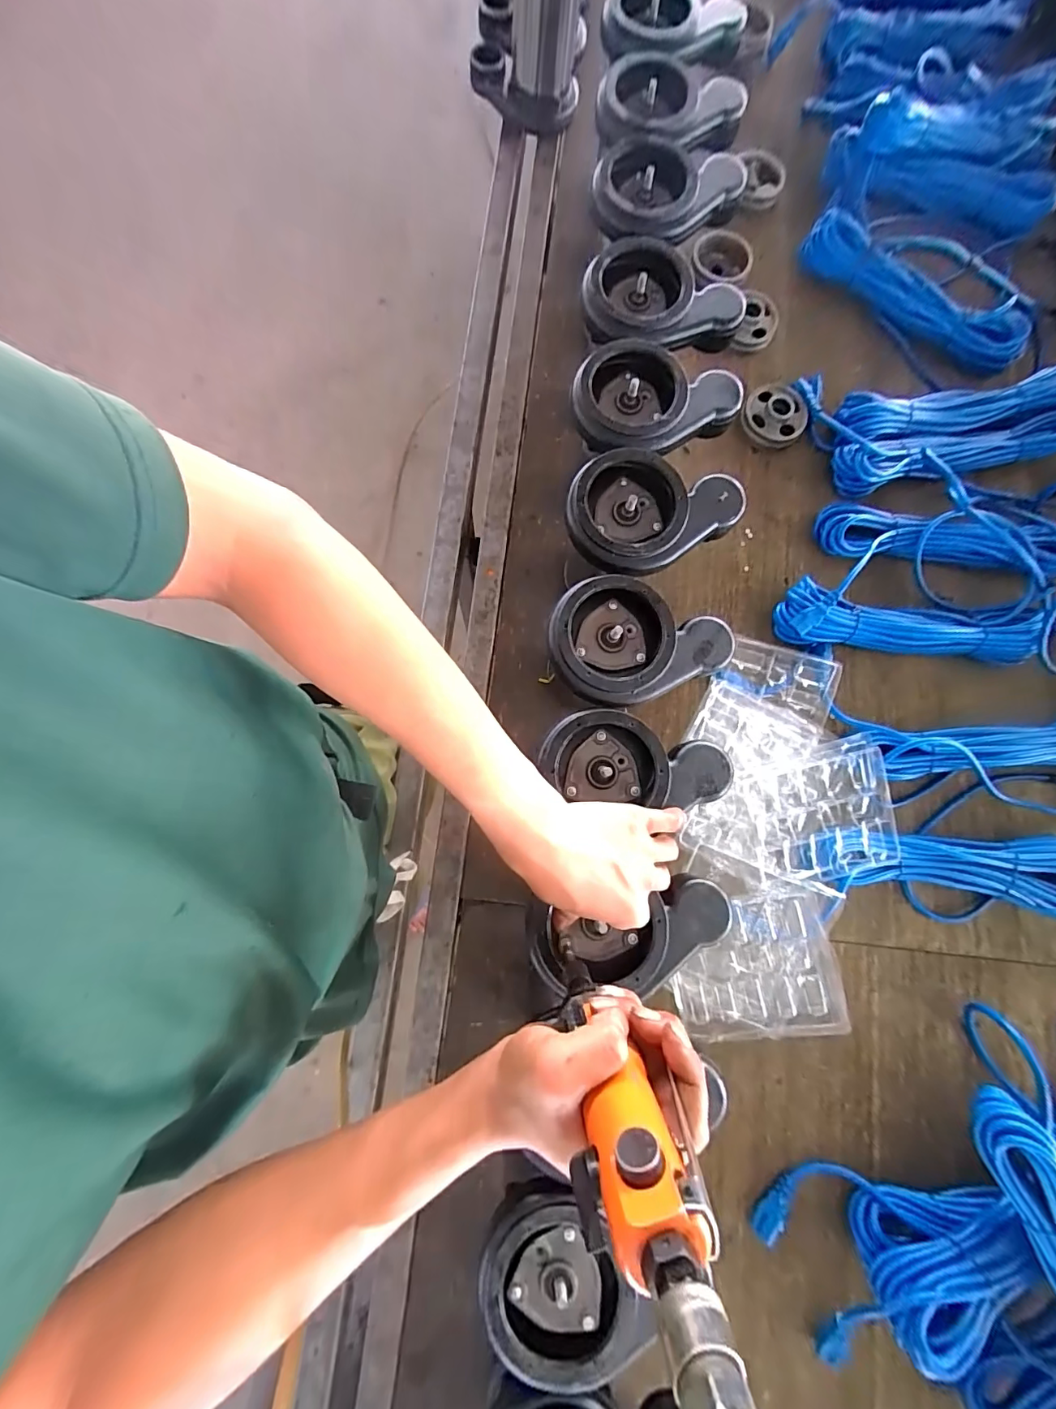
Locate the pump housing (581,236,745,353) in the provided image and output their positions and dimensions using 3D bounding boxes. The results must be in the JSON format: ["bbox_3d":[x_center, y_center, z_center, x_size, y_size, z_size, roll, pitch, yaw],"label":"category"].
[{"bbox_3d":[0.140,-0.436,0.506,0.163,0.042,0.127,-13,80,-4],"label":"pump housing"}]

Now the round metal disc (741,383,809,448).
[{"bbox_3d":[0.349,-0.408,0.658,0.088,0.021,0.085,0,79,-1],"label":"round metal disc"}]

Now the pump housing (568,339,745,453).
[{"bbox_3d":[0.128,-0.317,0.480,0.161,0.042,0.122,-28,81,-7],"label":"pump housing"}]

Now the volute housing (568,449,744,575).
[{"bbox_3d":[0.119,-0.196,0.461,0.165,0.046,0.124,-30,81,-7],"label":"volute housing"}]

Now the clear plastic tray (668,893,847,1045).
[{"bbox_3d":[0.243,0.287,0.511,0.167,0.023,0.140,-17,83,11],"label":"clear plastic tray"}]

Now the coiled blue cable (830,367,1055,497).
[{"bbox_3d":[0.598,-0.389,0.652,0.360,0.041,0.136,-11,79,-4],"label":"coiled blue cable"}]

